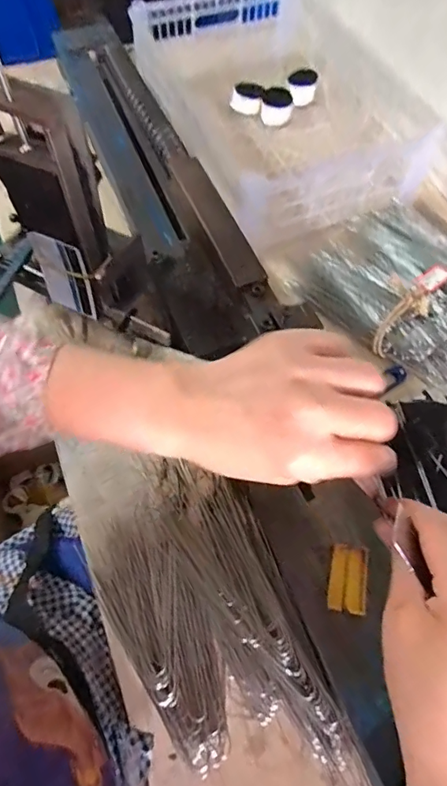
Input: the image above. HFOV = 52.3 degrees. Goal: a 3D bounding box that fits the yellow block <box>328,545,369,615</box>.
[{"bbox_3d":[0.104,0.154,0.378,0.029,0.004,0.051,2,70,20],"label":"yellow block"}]

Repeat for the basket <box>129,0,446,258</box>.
[{"bbox_3d":[0.073,-0.404,0.647,0.288,0.122,0.388,-24,66,-14],"label":"basket"}]

